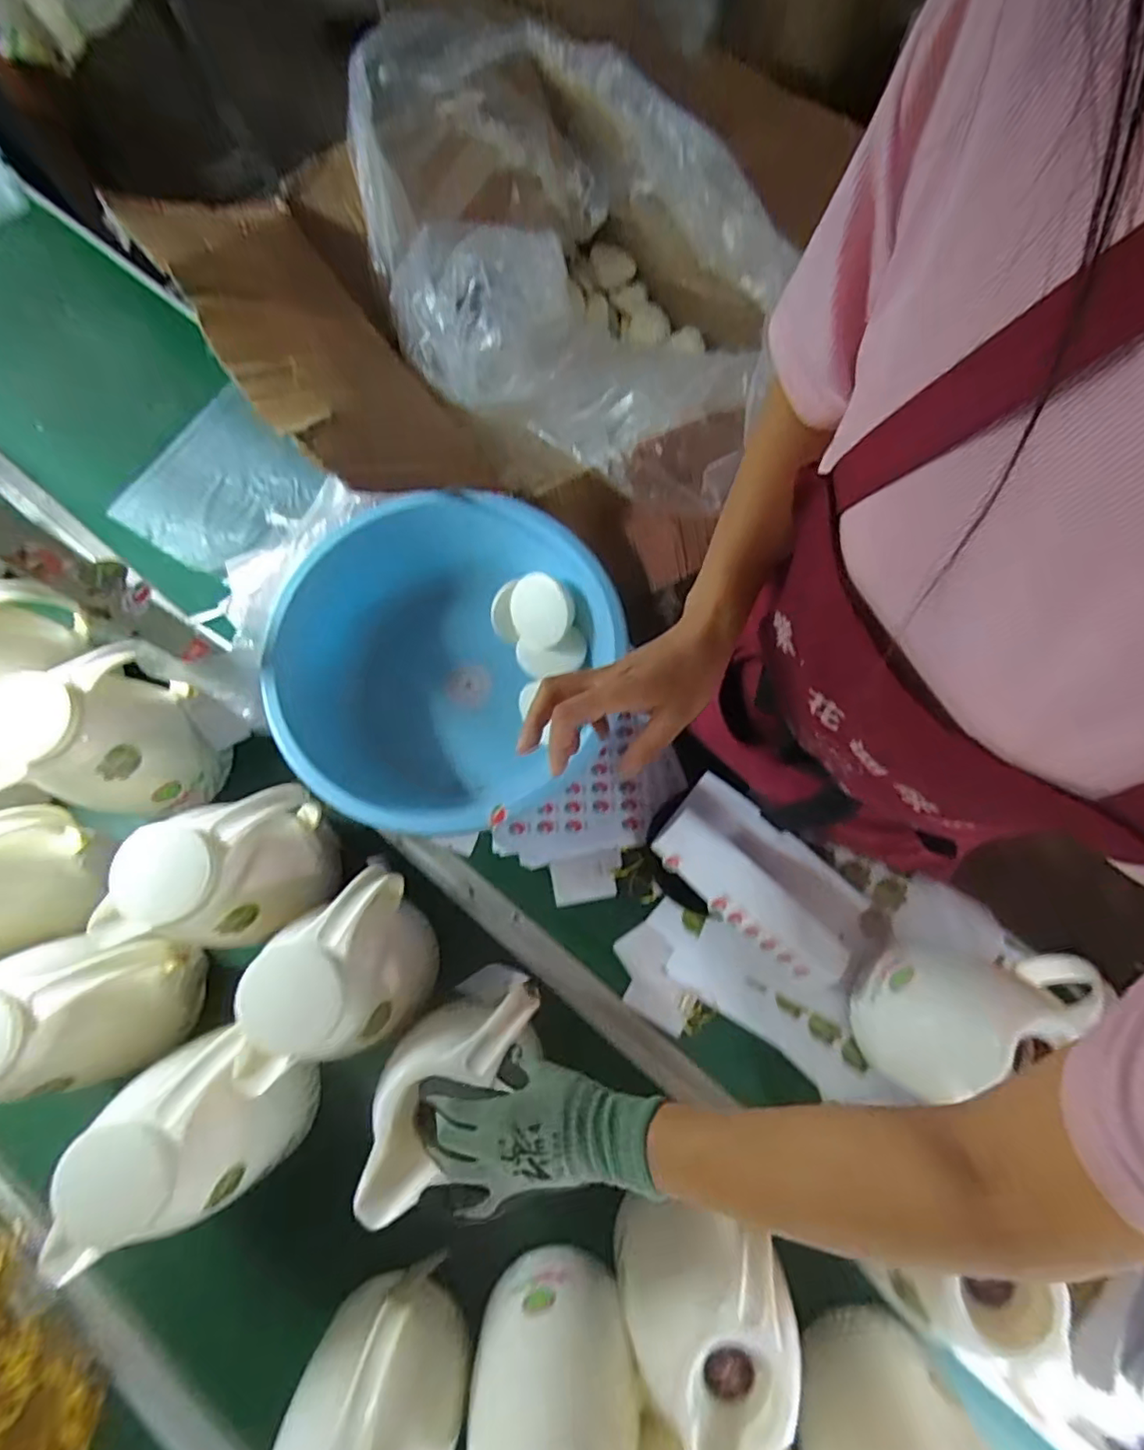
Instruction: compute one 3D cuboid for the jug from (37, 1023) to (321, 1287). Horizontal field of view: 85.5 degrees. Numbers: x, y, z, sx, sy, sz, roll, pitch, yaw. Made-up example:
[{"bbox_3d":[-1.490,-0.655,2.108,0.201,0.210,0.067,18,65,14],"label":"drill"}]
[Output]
[{"bbox_3d":[-0.322,0.355,0.554,0.176,0.196,0.125,-41,79,-8],"label":"jug"}]

